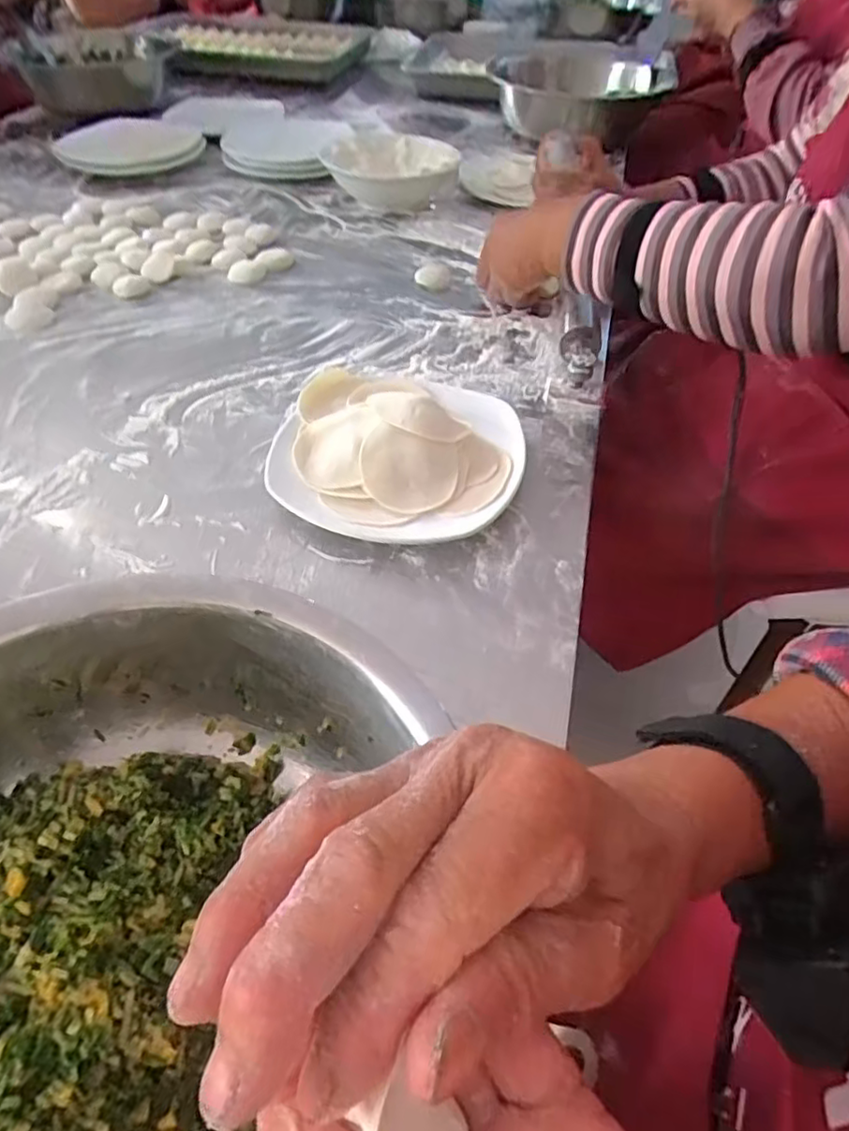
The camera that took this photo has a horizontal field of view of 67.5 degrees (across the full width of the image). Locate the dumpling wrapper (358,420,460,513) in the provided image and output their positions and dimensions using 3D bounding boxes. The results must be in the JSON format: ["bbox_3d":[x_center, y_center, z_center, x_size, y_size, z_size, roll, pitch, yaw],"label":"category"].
[{"bbox_3d":[-0.011,-0.065,0.442,0.067,0.008,0.059,12,76,-10],"label":"dumpling wrapper"}]

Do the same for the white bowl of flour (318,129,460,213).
[{"bbox_3d":[-0.046,-0.535,0.863,0.164,0.059,0.168,1,49,-1],"label":"white bowl of flour"}]

